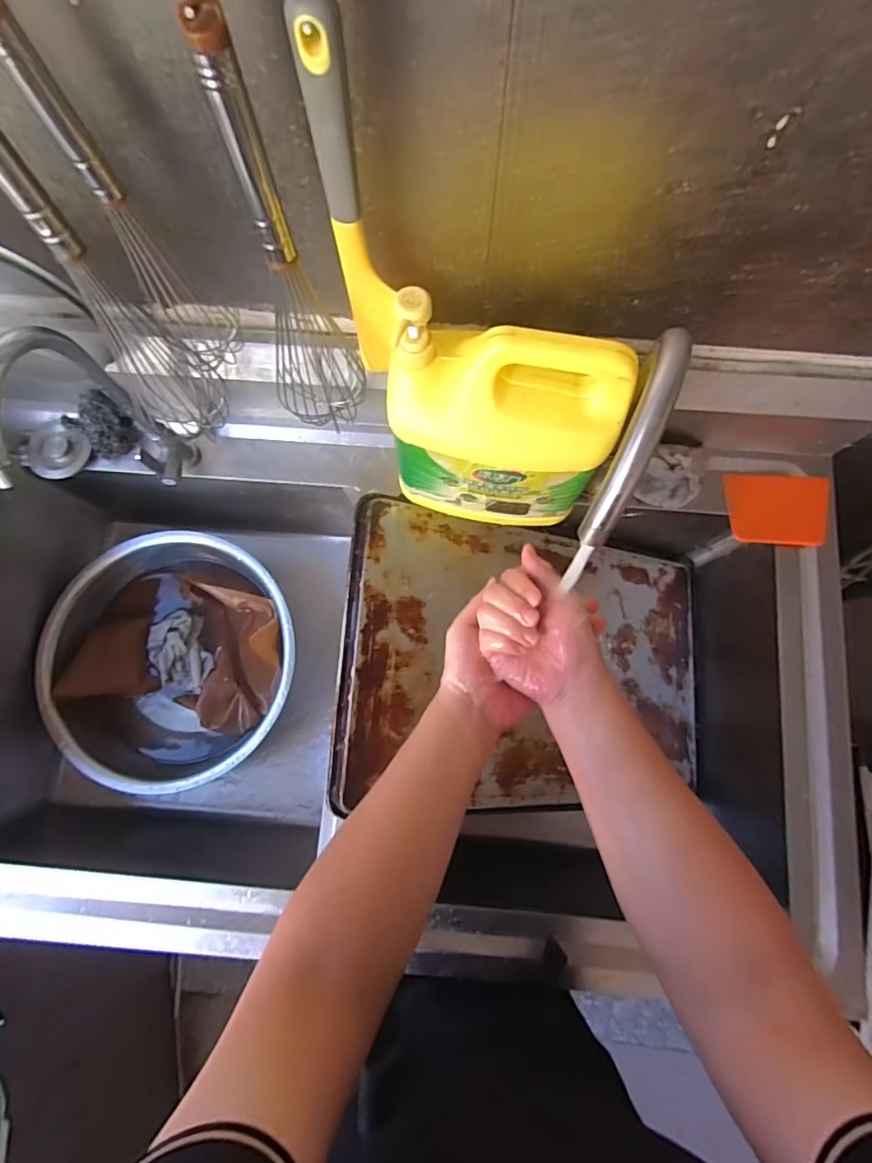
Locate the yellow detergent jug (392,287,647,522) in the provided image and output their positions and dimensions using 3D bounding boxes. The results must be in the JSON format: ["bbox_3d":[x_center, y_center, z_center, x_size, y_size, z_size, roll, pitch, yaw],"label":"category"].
[{"bbox_3d":[0.059,-0.141,0.523,0.210,0.245,0.090,13,80,3],"label":"yellow detergent jug"}]

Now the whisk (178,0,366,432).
[{"bbox_3d":[-0.135,-0.248,0.451,0.086,0.372,0.077,-43,82,-7],"label":"whisk"}]

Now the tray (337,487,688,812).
[{"bbox_3d":[0.159,0.113,0.728,0.587,0.041,0.372,8,79,-25],"label":"tray"}]

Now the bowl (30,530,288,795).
[{"bbox_3d":[-0.412,0.126,0.828,0.373,0.114,0.369,0,79,1],"label":"bowl"}]

